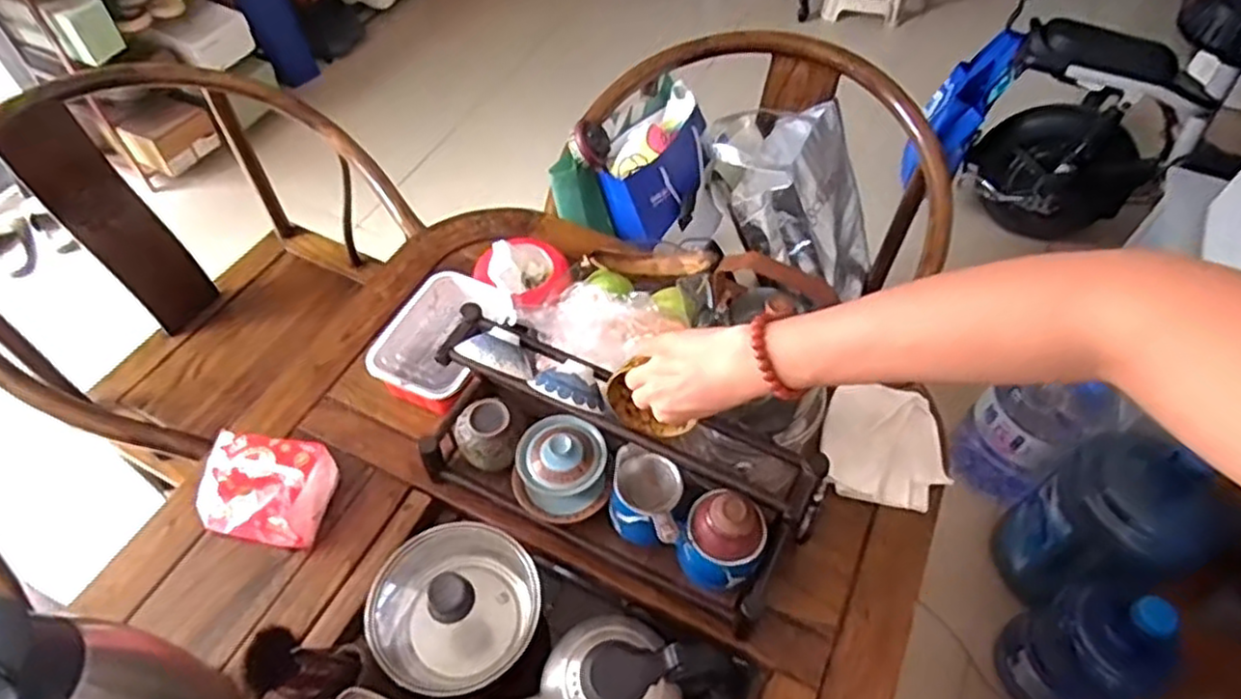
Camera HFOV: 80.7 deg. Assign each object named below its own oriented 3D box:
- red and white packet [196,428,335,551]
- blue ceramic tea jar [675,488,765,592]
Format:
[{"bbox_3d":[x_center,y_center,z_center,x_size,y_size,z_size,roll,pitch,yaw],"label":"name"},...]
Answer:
[{"bbox_3d":[-0.380,0.146,0.780,0.129,0.064,0.100,10,55,5],"label":"red and white packet"},{"bbox_3d":[0.099,0.192,0.728,0.079,0.123,0.071,22,57,13],"label":"blue ceramic tea jar"}]

